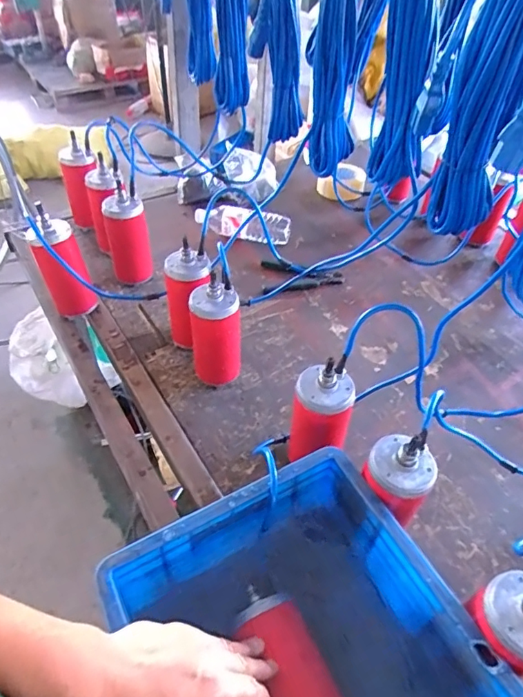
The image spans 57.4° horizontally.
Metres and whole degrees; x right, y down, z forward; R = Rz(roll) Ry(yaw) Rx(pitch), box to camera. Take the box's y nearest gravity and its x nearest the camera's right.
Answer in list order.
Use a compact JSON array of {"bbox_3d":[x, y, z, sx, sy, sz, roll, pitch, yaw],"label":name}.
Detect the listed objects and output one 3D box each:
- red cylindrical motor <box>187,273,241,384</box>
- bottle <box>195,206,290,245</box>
[{"bbox_3d":[-0.073,-0.024,0.762,0.077,0.164,0.067,-2,46,-5],"label":"red cylindrical motor"},{"bbox_3d":[-0.048,-0.288,1.105,0.222,0.060,0.051,11,47,7],"label":"bottle"}]

